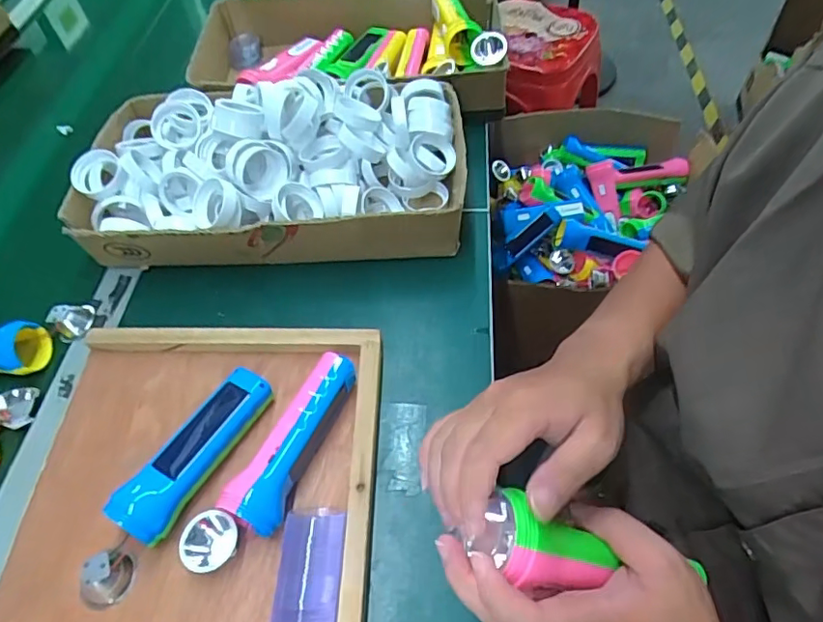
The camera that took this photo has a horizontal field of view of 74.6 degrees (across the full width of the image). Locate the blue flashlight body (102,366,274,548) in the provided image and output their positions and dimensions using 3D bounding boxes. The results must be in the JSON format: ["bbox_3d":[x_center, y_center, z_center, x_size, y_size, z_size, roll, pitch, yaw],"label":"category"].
[{"bbox_3d":[-0.180,0.117,0.458,0.046,0.047,0.155,22,59,17],"label":"blue flashlight body"}]

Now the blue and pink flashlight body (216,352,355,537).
[{"bbox_3d":[-0.092,0.108,0.455,0.044,0.049,0.154,22,59,17],"label":"blue and pink flashlight body"}]

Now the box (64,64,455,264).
[{"bbox_3d":[-0.153,-0.168,0.613,0.420,0.118,0.234,-3,55,0],"label":"box"}]

